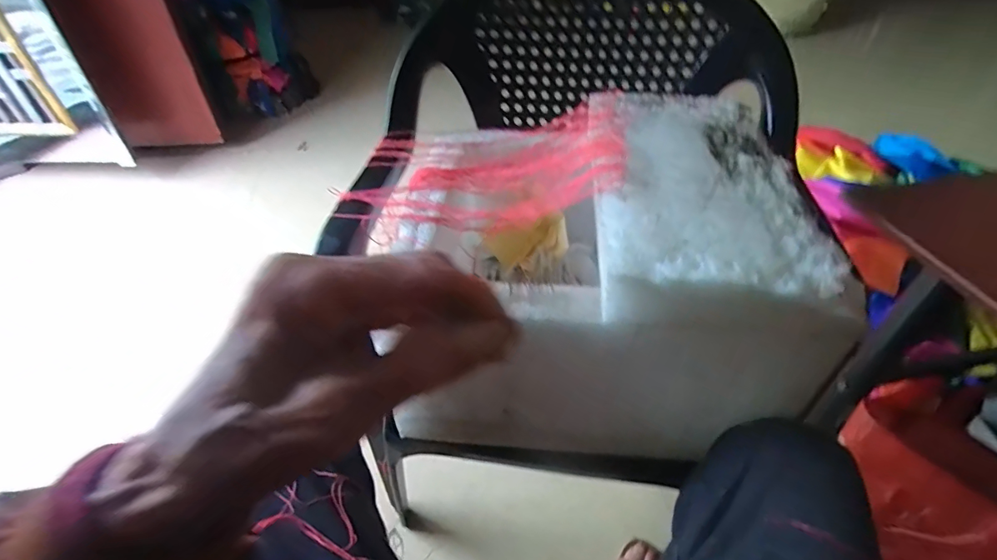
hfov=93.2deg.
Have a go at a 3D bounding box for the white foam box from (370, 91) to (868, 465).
[{"bbox_3d":[0.076,-0.022,0.461,0.335,0.206,0.306,2,44,2],"label":"white foam box"}]

